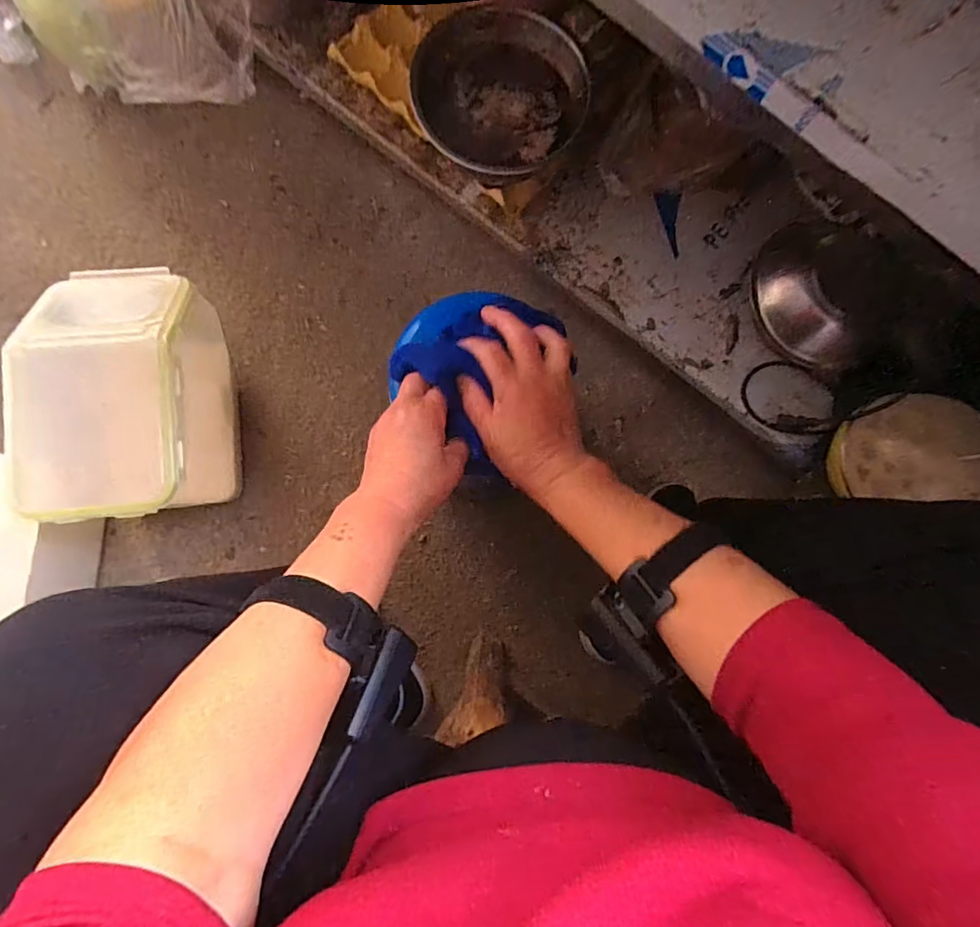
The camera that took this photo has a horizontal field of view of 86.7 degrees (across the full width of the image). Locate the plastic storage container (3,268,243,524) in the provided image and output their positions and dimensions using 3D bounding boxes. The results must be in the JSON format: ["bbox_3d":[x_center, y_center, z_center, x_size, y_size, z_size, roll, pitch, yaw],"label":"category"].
[{"bbox_3d":[-0.378,-0.074,0.568,0.157,0.177,0.251,-2,84,-5],"label":"plastic storage container"}]

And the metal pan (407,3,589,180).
[{"bbox_3d":[0.009,-0.383,0.539,0.160,0.041,0.154,0,84,-4],"label":"metal pan"}]

